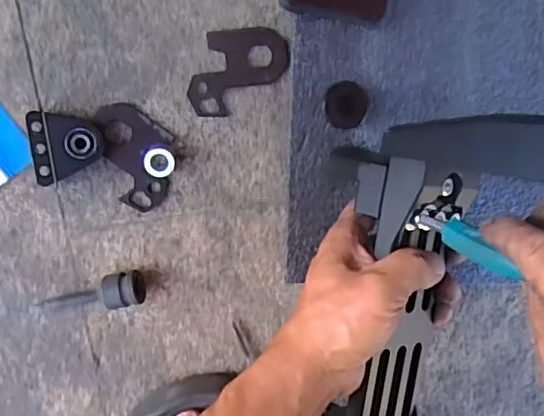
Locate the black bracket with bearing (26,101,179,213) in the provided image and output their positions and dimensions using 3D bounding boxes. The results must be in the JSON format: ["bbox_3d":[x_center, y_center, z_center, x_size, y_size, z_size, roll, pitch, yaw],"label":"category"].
[{"bbox_3d":[-0.115,-0.039,0.400,0.096,0.030,0.065,17,95,-6],"label":"black bracket with bearing"}]

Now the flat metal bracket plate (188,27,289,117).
[{"bbox_3d":[-0.027,-0.099,0.416,0.077,0.004,0.050,-37,98,0],"label":"flat metal bracket plate"}]

